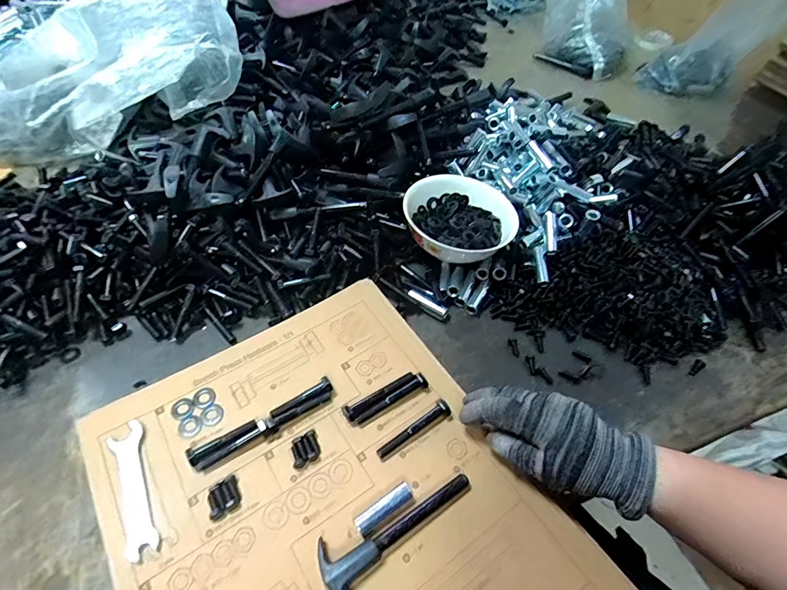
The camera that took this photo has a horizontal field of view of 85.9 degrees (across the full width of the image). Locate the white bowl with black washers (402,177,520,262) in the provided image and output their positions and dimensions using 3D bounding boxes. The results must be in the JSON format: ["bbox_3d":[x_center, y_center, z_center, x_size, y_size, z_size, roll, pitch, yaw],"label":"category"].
[{"bbox_3d":[0.080,-0.087,0.523,0.135,0.050,0.133,1,53,-2],"label":"white bowl with black washers"}]

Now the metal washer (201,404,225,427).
[{"bbox_3d":[-0.166,0.110,0.388,0.020,0.004,0.020,1,53,-2],"label":"metal washer"}]

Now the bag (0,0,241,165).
[{"bbox_3d":[-0.433,-0.343,0.648,0.391,0.143,0.158,-32,59,-9],"label":"bag"}]

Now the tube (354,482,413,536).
[{"bbox_3d":[-0.007,0.171,0.338,0.051,0.015,0.015,-31,60,-23],"label":"tube"}]

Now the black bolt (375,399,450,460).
[{"bbox_3d":[0.019,0.119,0.377,0.076,0.019,0.014,-28,59,-22],"label":"black bolt"}]

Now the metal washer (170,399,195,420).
[{"bbox_3d":[-0.194,0.104,0.389,0.020,0.004,0.020,1,53,-2],"label":"metal washer"}]

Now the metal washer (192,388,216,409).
[{"bbox_3d":[-0.178,0.096,0.398,0.020,0.004,0.019,1,53,-2],"label":"metal washer"}]

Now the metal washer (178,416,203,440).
[{"bbox_3d":[-0.183,0.118,0.380,0.021,0.004,0.020,1,53,-2],"label":"metal washer"}]

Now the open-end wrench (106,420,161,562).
[{"bbox_3d":[-0.212,0.155,0.346,0.025,0.004,0.110,-23,57,-19],"label":"open-end wrench"}]

